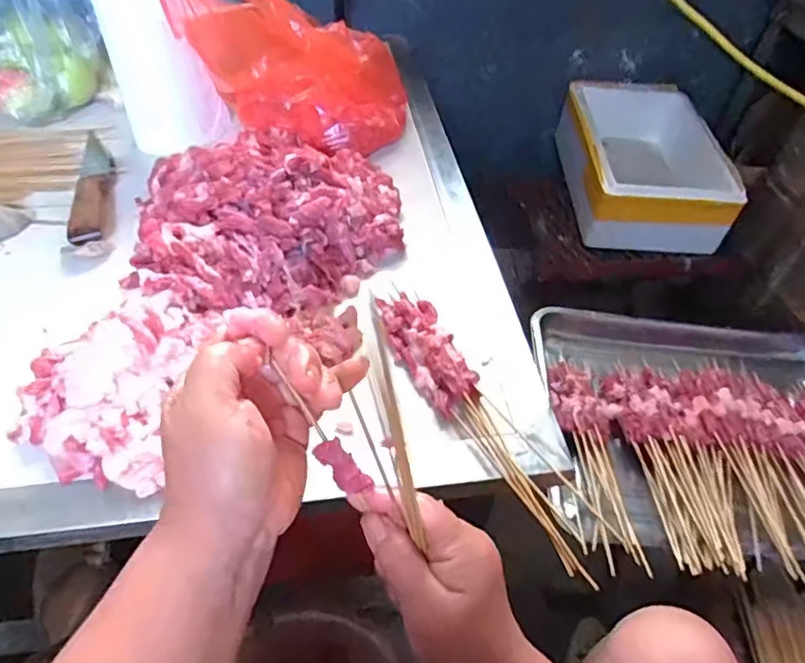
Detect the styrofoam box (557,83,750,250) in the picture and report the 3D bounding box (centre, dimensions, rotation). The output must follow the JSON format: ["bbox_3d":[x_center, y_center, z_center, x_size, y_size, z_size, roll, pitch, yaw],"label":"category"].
[{"bbox_3d":[0.432,-0.313,1.050,0.240,0.146,0.380,5,47,1],"label":"styrofoam box"}]

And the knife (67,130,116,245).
[{"bbox_3d":[-0.352,-0.178,0.651,0.037,0.019,0.238,-11,49,-14],"label":"knife"}]

